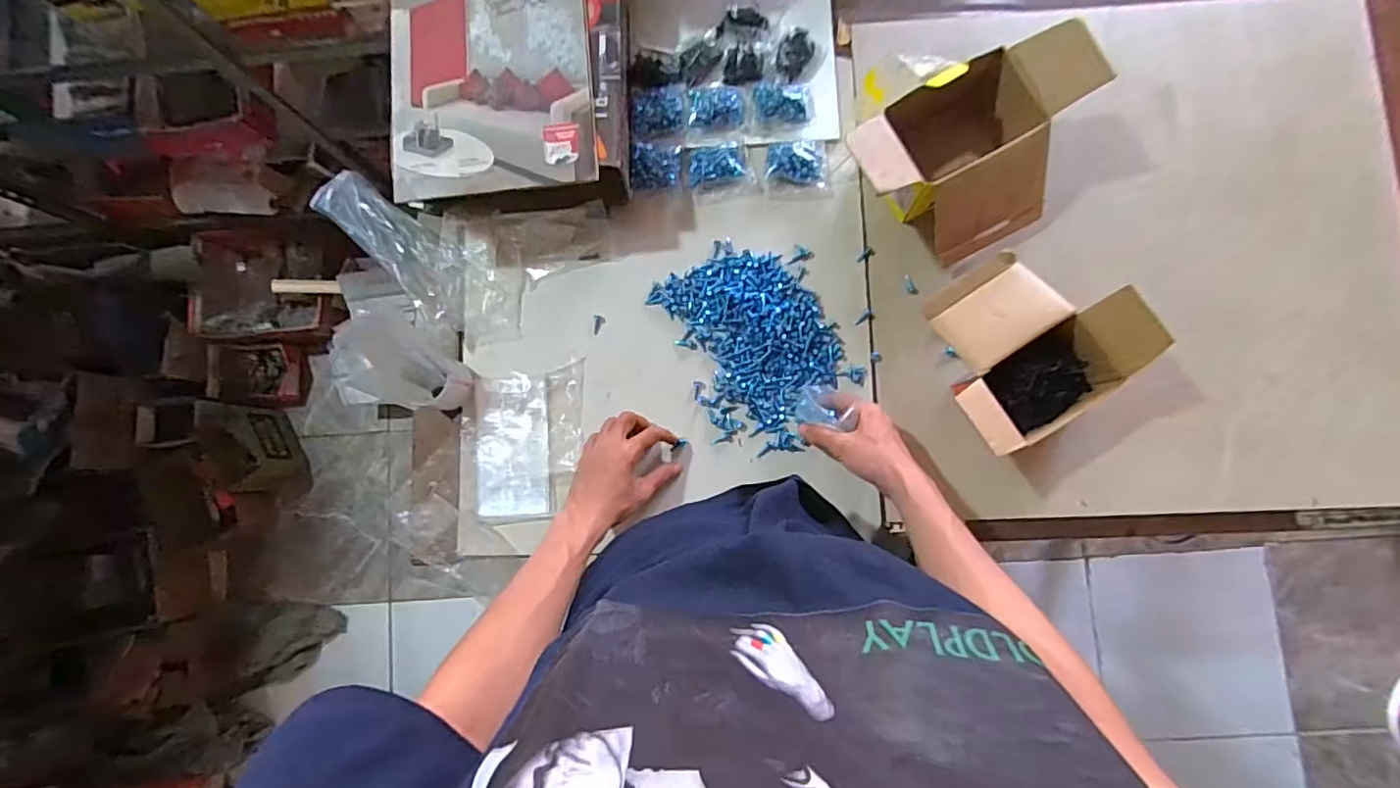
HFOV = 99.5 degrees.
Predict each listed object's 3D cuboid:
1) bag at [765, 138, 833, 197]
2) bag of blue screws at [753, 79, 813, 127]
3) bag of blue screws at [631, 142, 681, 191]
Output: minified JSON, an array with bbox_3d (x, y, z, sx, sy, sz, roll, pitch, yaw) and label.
[{"bbox_3d":[0.115,-0.268,0.694,0.077,0.026,0.065,0,84,3],"label":"bag"},{"bbox_3d":[0.099,-0.343,0.695,0.070,0.017,0.054,-1,84,3],"label":"bag of blue screws"},{"bbox_3d":[-0.051,-0.265,0.692,0.056,0.012,0.053,2,84,3],"label":"bag of blue screws"}]

